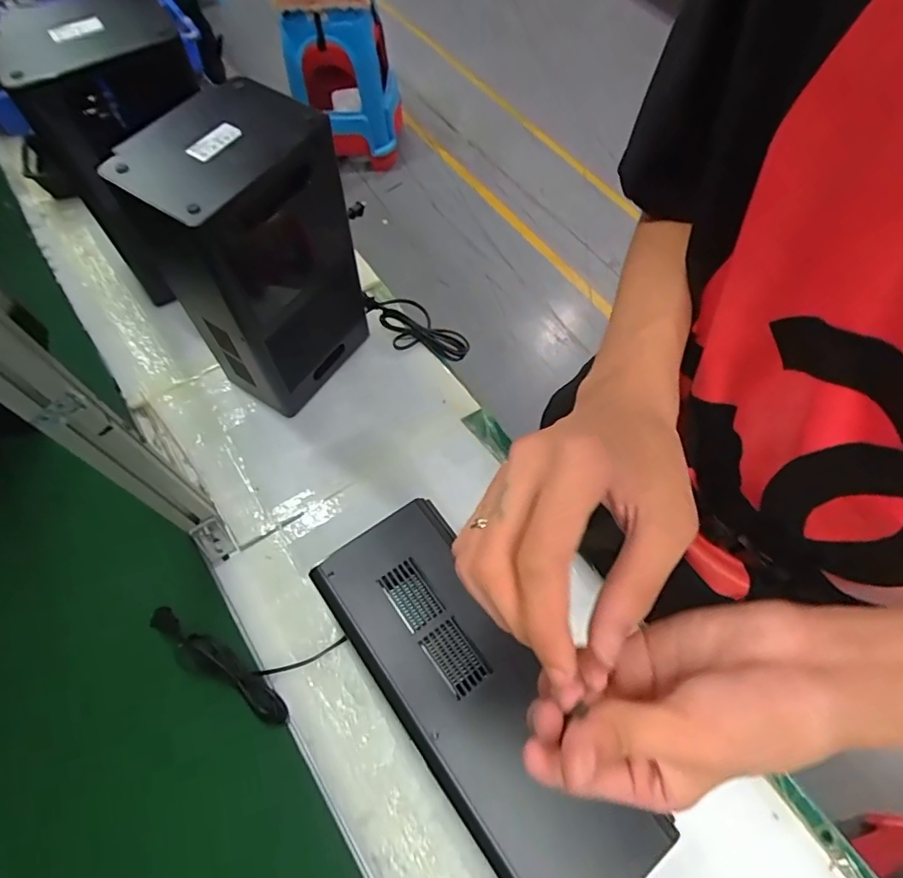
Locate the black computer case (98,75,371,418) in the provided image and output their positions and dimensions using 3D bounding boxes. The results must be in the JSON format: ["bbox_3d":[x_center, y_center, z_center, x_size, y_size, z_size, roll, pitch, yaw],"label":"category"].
[{"bbox_3d":[-0.233,-0.209,0.686,0.140,0.356,0.198,30,68,15],"label":"black computer case"}]

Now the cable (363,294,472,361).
[{"bbox_3d":[-0.054,-0.177,0.854,0.173,0.029,0.080,26,65,-11],"label":"cable"}]

